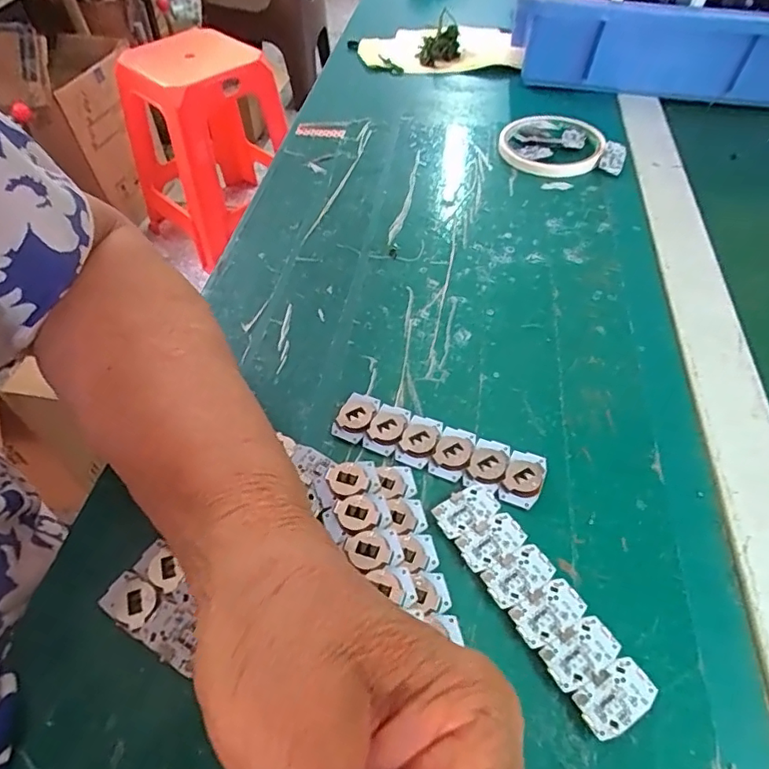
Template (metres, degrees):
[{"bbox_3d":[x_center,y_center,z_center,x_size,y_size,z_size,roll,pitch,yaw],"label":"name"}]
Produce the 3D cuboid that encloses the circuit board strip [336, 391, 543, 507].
[{"bbox_3d":[0.026,0.031,0.280,0.106,0.007,0.029,19,52,17],"label":"circuit board strip"}]

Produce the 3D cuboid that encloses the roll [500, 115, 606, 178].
[{"bbox_3d":[0.141,-0.204,0.469,0.085,0.015,0.089,0,49,0],"label":"roll"}]

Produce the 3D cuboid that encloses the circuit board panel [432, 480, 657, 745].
[{"bbox_3d":[0.062,0.087,0.230,0.030,0.004,0.106,-27,54,-18],"label":"circuit board panel"}]

